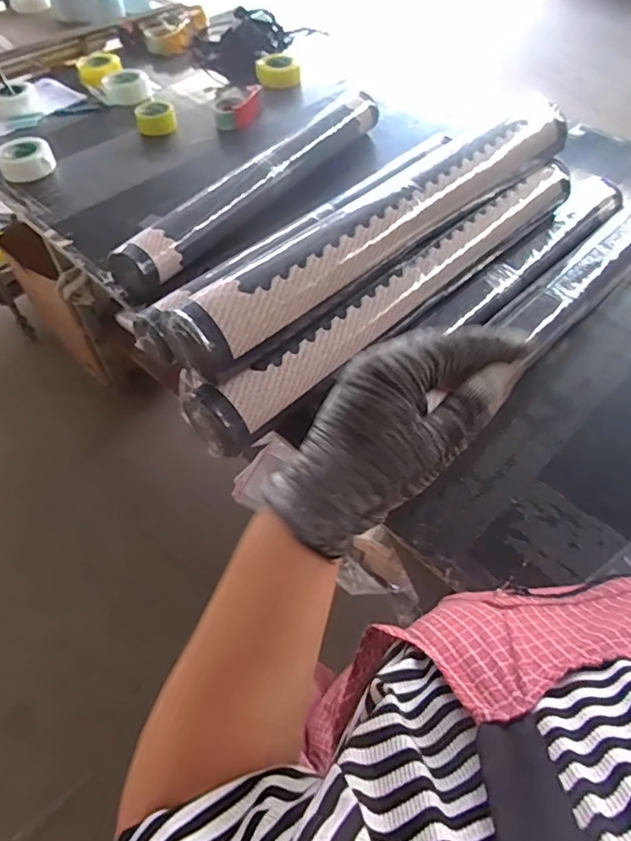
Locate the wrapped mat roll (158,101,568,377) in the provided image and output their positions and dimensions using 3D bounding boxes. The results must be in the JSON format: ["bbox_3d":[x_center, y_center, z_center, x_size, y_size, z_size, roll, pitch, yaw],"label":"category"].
[{"bbox_3d":[0.125,-0.296,0.823,0.797,0.091,0.083,-38,61,-25],"label":"wrapped mat roll"}]

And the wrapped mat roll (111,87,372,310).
[{"bbox_3d":[-0.116,-0.540,1.228,0.109,0.095,0.815,28,58,21],"label":"wrapped mat roll"}]

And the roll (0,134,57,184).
[{"bbox_3d":[-0.722,-0.653,1.386,0.132,0.056,0.144,0,53,1],"label":"roll"}]

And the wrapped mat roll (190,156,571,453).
[{"bbox_3d":[0.153,-0.209,0.854,0.809,0.072,0.076,-37,61,-24],"label":"wrapped mat roll"}]

